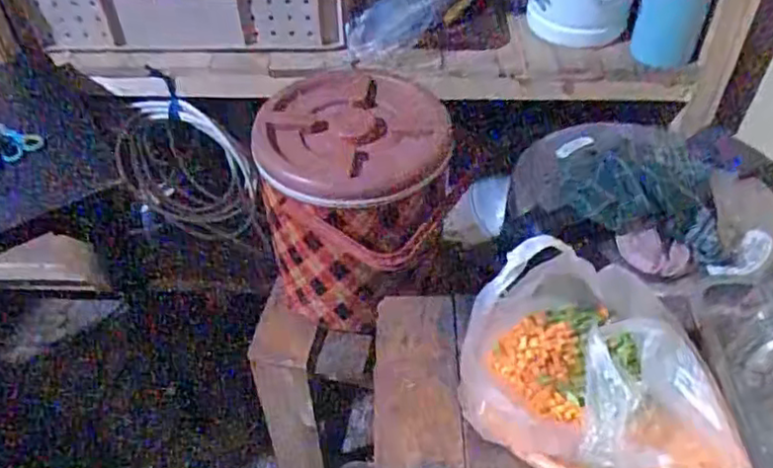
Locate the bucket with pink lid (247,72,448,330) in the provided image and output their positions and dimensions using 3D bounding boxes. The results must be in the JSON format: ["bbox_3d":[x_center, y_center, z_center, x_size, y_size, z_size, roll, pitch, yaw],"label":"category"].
[{"bbox_3d":[-0.050,-0.054,0.990,0.251,0.266,0.255,0,49,0],"label":"bucket with pink lid"}]

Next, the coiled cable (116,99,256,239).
[{"bbox_3d":[-0.379,-0.116,1.292,0.275,0.266,0.090,16,51,15],"label":"coiled cable"}]

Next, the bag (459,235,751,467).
[{"bbox_3d":[0.189,0.101,0.552,0.227,0.207,0.165,16,51,14],"label":"bag"}]

